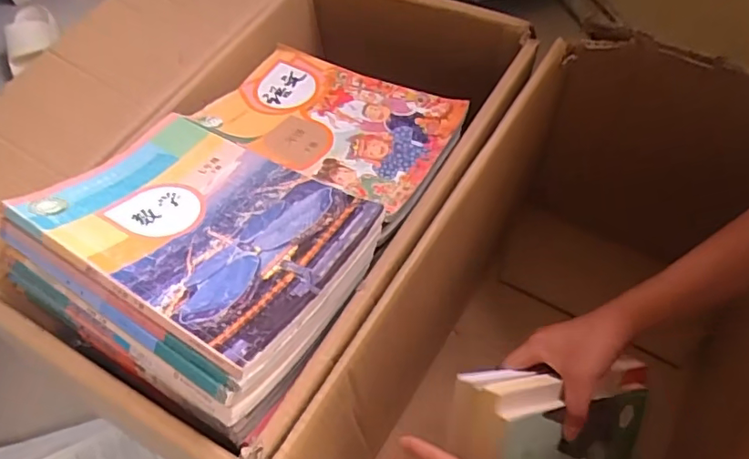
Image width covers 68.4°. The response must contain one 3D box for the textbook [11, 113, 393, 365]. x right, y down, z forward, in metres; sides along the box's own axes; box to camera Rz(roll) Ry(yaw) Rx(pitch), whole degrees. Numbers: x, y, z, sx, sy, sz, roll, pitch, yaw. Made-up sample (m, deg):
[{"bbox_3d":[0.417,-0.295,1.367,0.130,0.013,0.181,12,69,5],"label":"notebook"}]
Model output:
[{"bbox_3d":[-0.148,-0.012,0.473,0.262,0.014,0.184,27,49,22],"label":"textbook"}]

